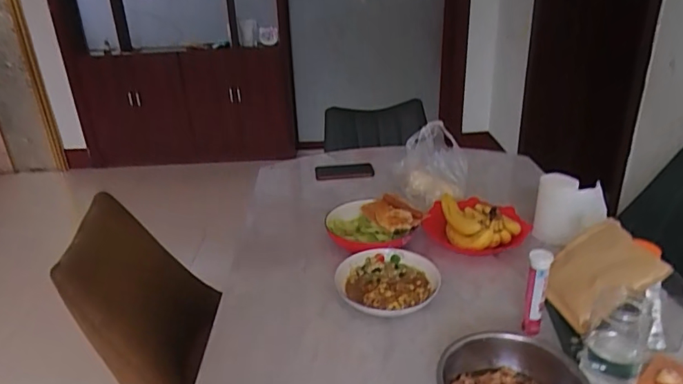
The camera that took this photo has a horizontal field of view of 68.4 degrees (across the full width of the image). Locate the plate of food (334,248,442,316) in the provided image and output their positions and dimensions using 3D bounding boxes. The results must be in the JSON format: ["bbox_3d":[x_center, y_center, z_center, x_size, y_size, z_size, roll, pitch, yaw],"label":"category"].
[{"bbox_3d":[0.090,0.170,0.920,0.184,0.038,0.182,-2,25,1],"label":"plate of food"}]

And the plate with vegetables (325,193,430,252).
[{"bbox_3d":[0.068,0.074,1.086,0.185,0.076,0.174,-2,25,1],"label":"plate with vegetables"}]

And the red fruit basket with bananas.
[{"bbox_3d":[0.291,0.055,1.071,0.200,0.097,0.178,10,27,25],"label":"red fruit basket with bananas"}]

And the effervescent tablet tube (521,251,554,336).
[{"bbox_3d":[0.303,0.161,0.785,0.030,0.148,0.024,8,27,22],"label":"effervescent tablet tube"}]

